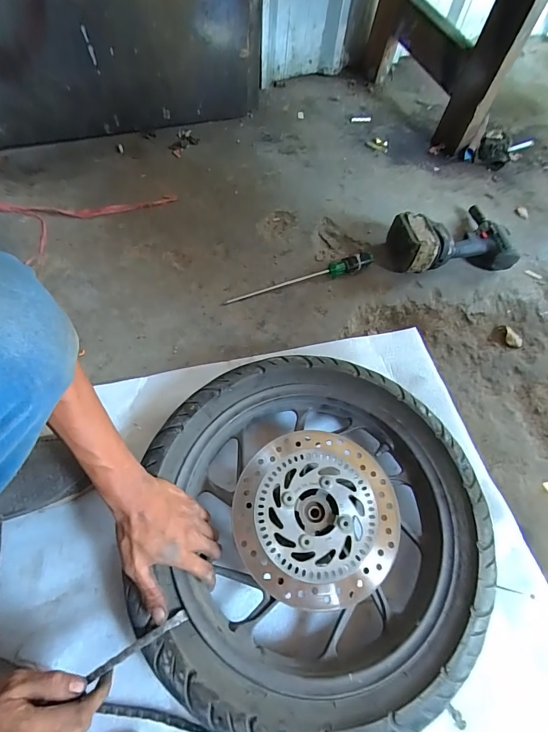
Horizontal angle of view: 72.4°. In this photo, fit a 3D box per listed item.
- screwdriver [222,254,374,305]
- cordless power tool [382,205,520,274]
[{"bbox_3d":[0.061,-0.184,0.779,0.340,0.038,0.029,-19,64,-14],"label":"screwdriver"},{"bbox_3d":[0.388,-0.282,0.835,0.269,0.086,0.183,-13,63,-11],"label":"cordless power tool"}]

